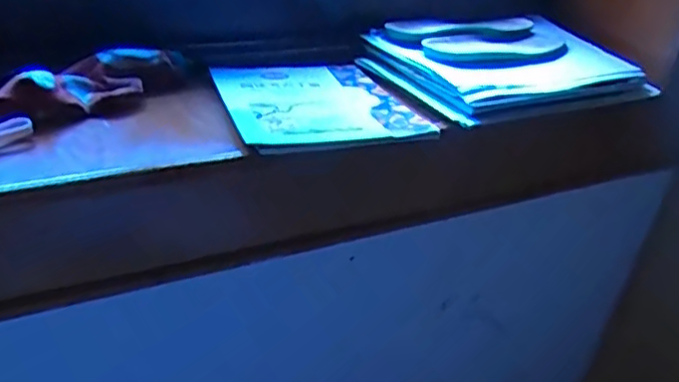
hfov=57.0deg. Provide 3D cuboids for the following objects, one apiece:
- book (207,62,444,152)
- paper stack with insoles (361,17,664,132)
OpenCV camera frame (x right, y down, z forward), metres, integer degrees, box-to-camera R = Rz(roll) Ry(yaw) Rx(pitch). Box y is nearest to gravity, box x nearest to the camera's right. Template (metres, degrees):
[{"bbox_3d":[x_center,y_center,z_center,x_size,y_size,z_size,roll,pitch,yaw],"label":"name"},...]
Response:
[{"bbox_3d":[-0.023,-0.094,0.658,0.196,0.012,0.196,-8,34,-23],"label":"book"},{"bbox_3d":[0.202,-0.163,0.772,0.314,0.041,0.229,-12,35,-28],"label":"paper stack with insoles"}]

